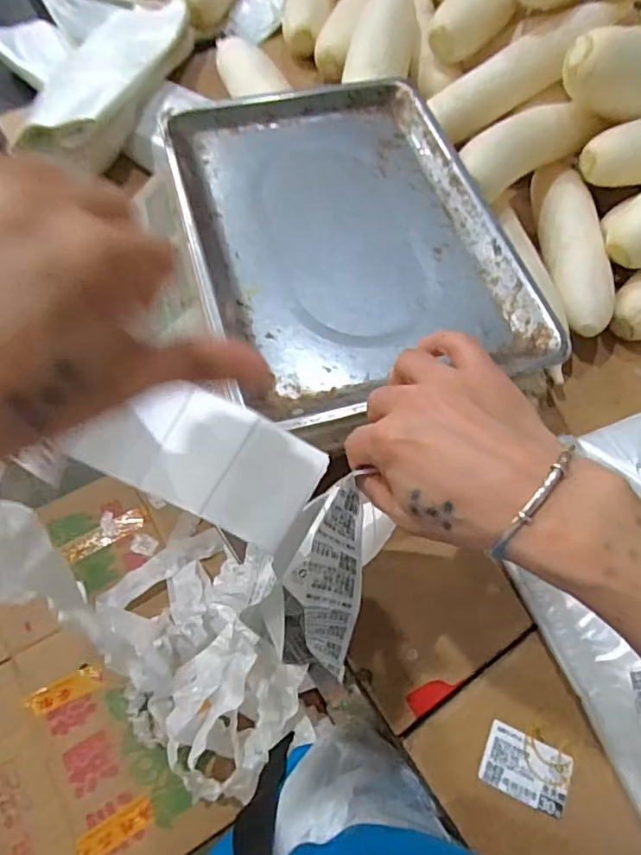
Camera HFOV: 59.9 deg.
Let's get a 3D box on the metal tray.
[{"bbox_3d":[0.020,-0.164,0.456,0.238,0.021,0.333,-15,66,-10],"label":"metal tray"}]

